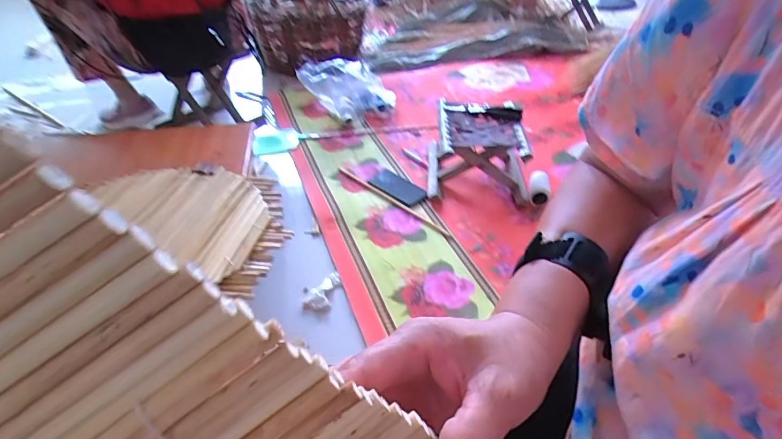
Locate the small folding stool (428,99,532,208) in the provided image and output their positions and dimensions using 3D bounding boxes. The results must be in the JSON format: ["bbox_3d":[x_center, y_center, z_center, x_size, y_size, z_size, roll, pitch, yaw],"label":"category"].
[{"bbox_3d":[0.236,-0.195,1.164,0.257,0.169,0.272,2,40,3],"label":"small folding stool"}]

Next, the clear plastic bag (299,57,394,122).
[{"bbox_3d":[-0.137,-0.425,1.386,0.317,0.151,0.127,-4,40,-5],"label":"clear plastic bag"}]

